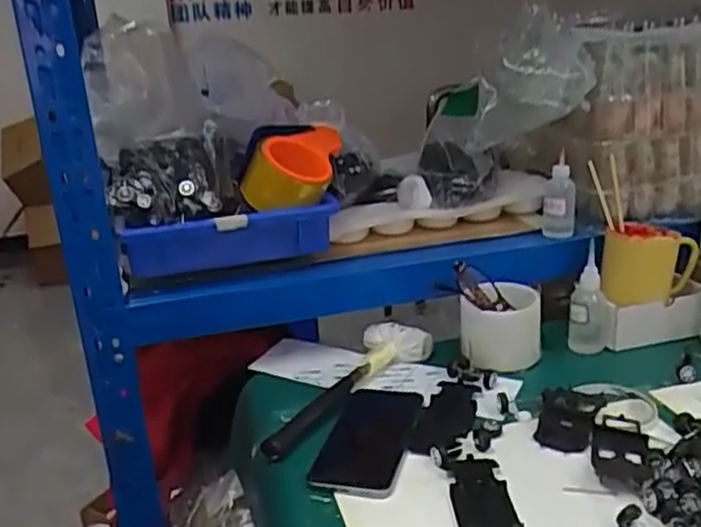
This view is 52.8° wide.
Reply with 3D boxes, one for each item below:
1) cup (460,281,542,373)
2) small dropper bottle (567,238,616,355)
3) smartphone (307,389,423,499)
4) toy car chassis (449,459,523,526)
[{"bbox_3d":[0.170,0.067,0.801,0.088,0.072,0.086,0,19,11],"label":"cup"},{"bbox_3d":[0.277,0.045,0.810,0.050,0.119,0.027,2,21,21],"label":"small dropper bottle"},{"bbox_3d":[0.017,0.158,0.665,0.076,0.011,0.169,1,20,15],"label":"smartphone"},{"bbox_3d":[0.106,0.193,0.554,0.046,0.008,0.126,-5,19,-1],"label":"toy car chassis"}]

